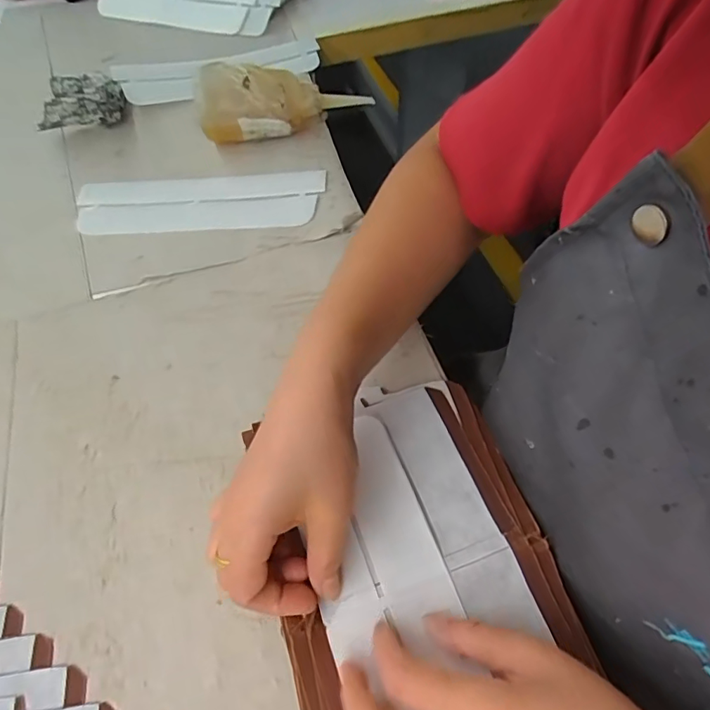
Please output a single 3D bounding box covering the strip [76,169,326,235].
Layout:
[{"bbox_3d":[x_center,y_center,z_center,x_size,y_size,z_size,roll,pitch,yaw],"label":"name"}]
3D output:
[{"bbox_3d":[-0.143,-0.139,0.465,0.224,0.010,0.070,-2,62,3],"label":"strip"}]

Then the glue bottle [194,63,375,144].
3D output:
[{"bbox_3d":[-0.066,-0.235,0.480,0.156,0.071,0.041,-7,56,-3],"label":"glue bottle"}]

